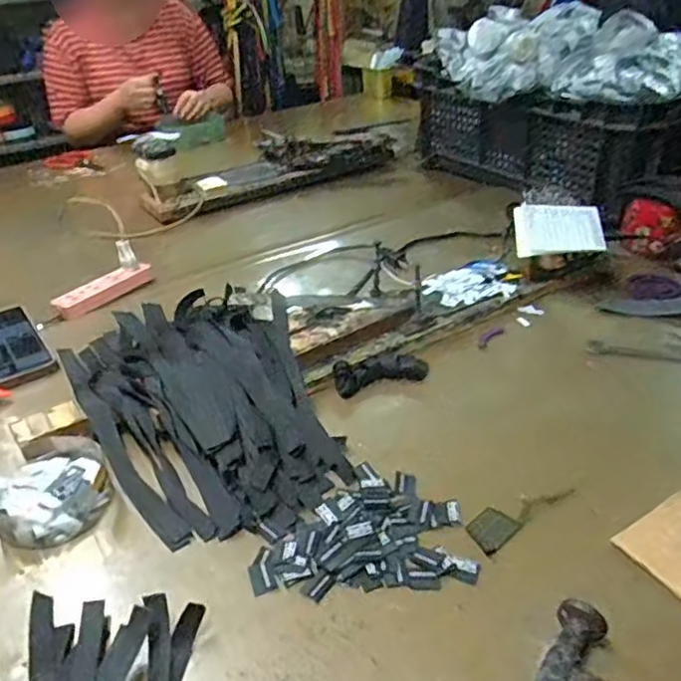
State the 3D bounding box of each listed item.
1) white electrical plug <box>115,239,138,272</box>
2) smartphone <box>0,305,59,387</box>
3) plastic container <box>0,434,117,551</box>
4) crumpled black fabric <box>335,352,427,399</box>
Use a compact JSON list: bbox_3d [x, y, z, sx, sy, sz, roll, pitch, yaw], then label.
[{"bbox_3d":[-0.308,-0.125,0.943,0.022,0.047,0.018,-23,39,-28],"label":"white electrical plug"},{"bbox_3d":[-0.406,0.005,0.795,0.080,0.013,0.166,-23,39,-29],"label":"smartphone"},{"bbox_3d":[-0.260,0.130,0.584,0.097,0.031,0.114,-21,38,-26],"label":"plastic container"},{"bbox_3d":[0.043,0.029,0.710,0.104,0.021,0.045,-16,36,-20],"label":"crumpled black fabric"}]

